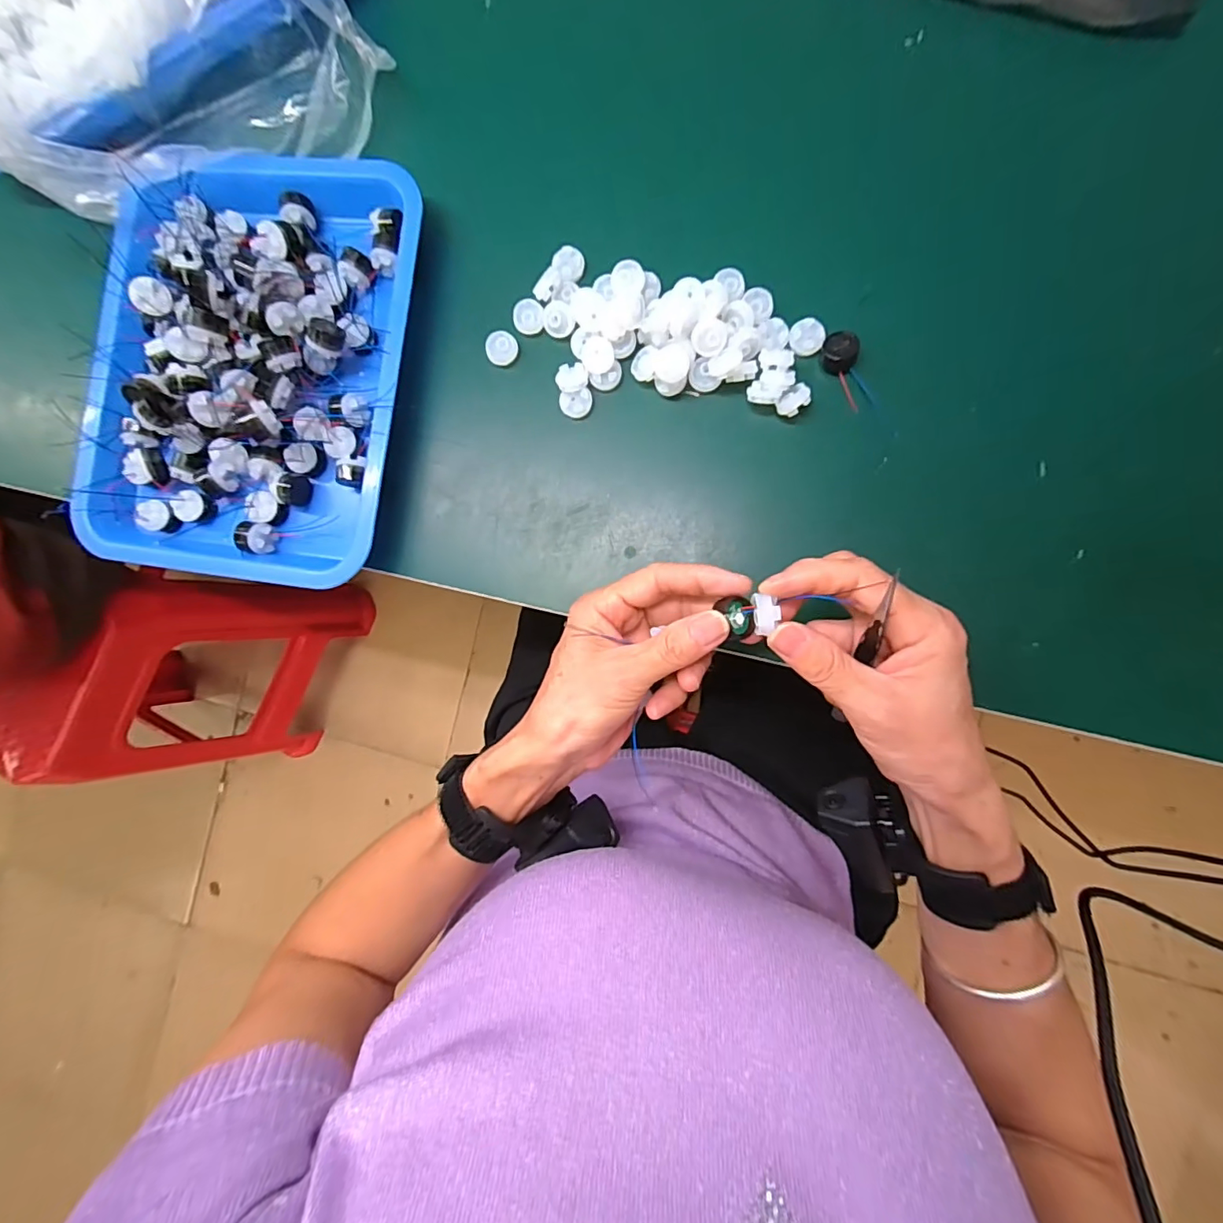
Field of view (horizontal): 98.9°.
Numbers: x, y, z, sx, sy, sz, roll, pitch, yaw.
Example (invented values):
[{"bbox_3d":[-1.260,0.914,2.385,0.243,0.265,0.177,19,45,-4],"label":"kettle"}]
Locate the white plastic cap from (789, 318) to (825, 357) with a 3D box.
[{"bbox_3d":[0.122,-0.172,0.326,0.020,0.004,0.021,0,89,7],"label":"white plastic cap"}]

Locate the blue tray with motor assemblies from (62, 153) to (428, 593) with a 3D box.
[{"bbox_3d":[-0.245,-0.165,0.353,0.220,0.049,0.283,8,90,7],"label":"blue tray with motor assemblies"}]

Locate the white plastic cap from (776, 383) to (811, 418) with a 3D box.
[{"bbox_3d":[0.113,-0.130,0.324,0.020,0.012,0.015,-39,85,4],"label":"white plastic cap"}]

